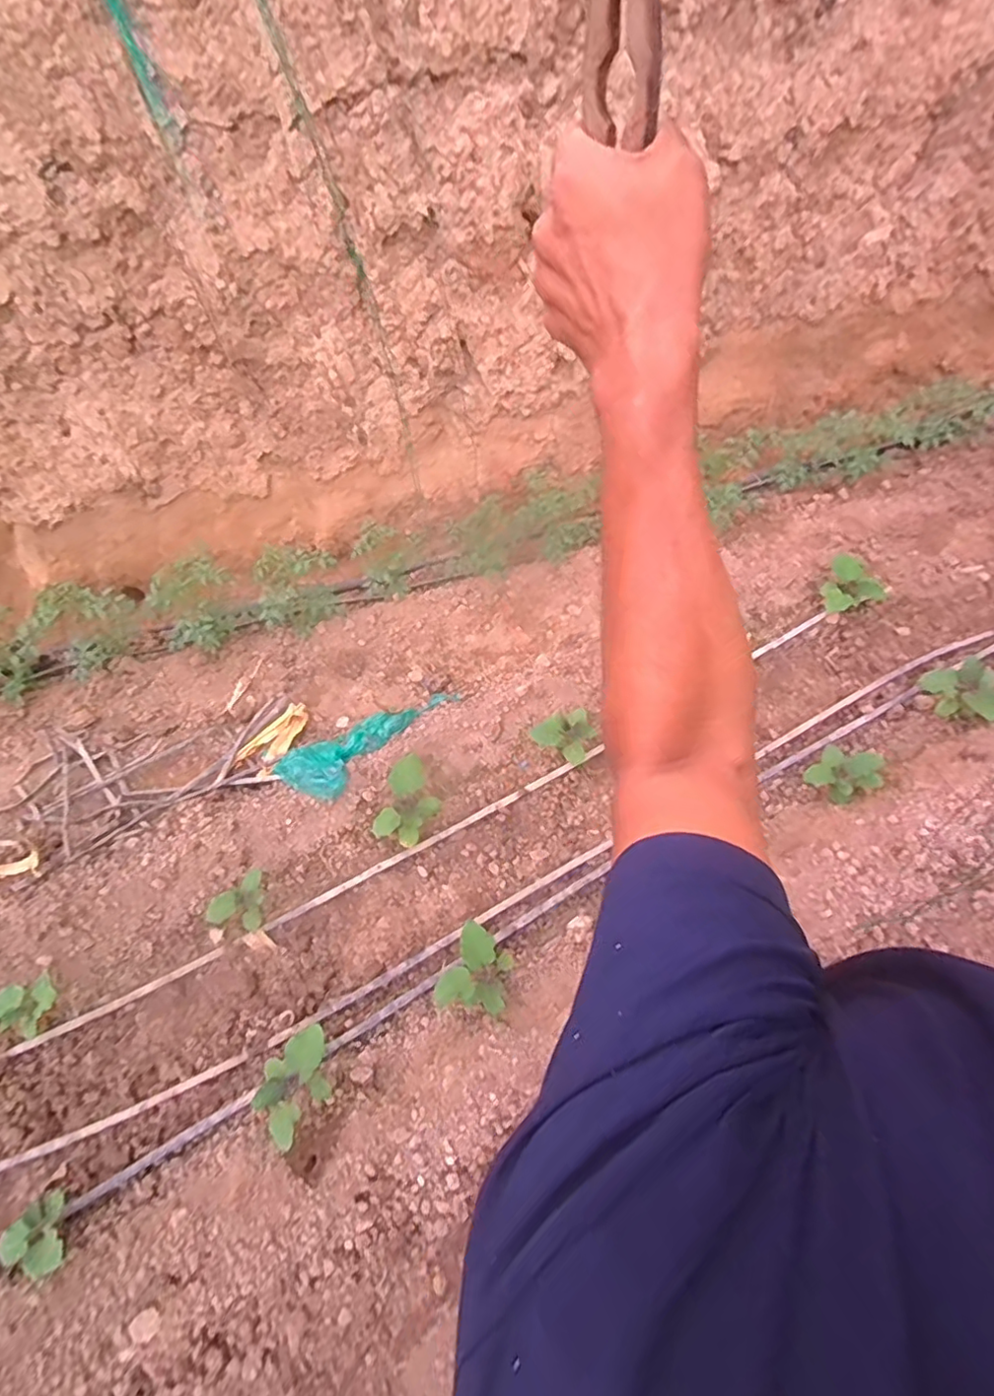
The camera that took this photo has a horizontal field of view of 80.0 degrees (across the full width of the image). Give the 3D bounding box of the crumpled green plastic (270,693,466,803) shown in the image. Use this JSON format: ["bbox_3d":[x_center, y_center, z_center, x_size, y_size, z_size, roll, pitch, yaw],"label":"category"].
[{"bbox_3d":[-0.388,0.139,1.844,0.605,0.080,0.247,-24,52,-10],"label":"crumpled green plastic"}]

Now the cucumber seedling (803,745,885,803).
[{"bbox_3d":[0.935,0.194,1.590,0.192,0.064,0.143,-20,52,-7],"label":"cucumber seedling"}]

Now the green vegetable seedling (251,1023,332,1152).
[{"bbox_3d":[-0.443,0.850,1.320,0.157,0.107,0.207,25,60,26],"label":"green vegetable seedling"}]

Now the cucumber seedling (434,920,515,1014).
[{"bbox_3d":[-0.044,0.641,1.372,0.140,0.115,0.177,20,58,23],"label":"cucumber seedling"}]

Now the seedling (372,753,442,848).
[{"bbox_3d":[-0.265,0.293,1.647,0.190,0.154,0.170,-26,52,-11],"label":"seedling"}]

